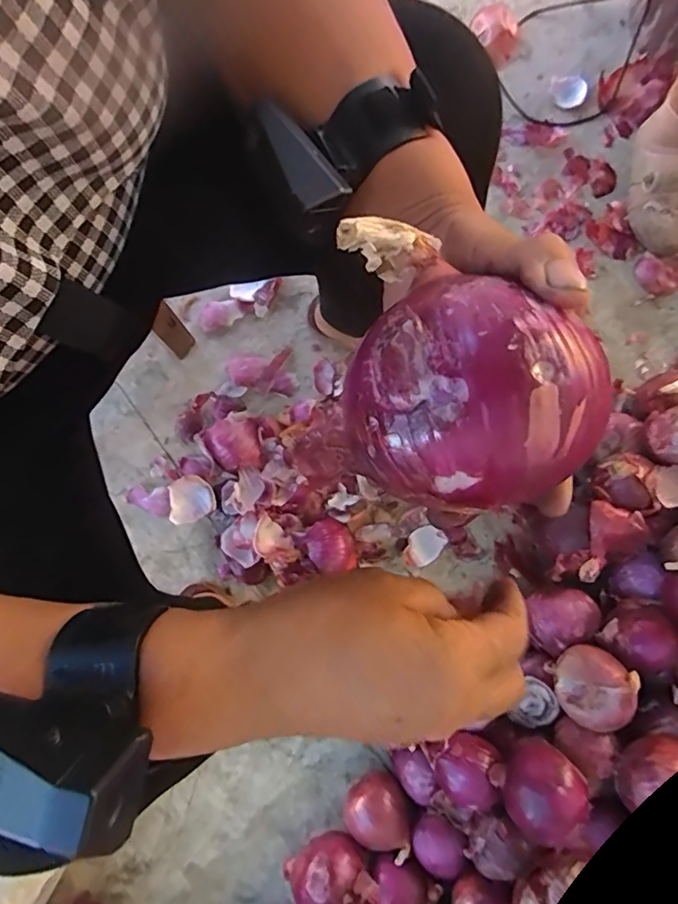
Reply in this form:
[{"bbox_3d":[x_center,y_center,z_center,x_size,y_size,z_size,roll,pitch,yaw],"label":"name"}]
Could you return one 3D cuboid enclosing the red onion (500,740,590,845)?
[{"bbox_3d":[0.215,0.358,0.524,0.087,0.069,0.069,-44,82,-7],"label":"red onion"}]

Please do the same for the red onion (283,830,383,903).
[{"bbox_3d":[-0.008,0.522,0.601,0.091,0.079,0.102,41,82,7],"label":"red onion"}]

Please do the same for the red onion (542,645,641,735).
[{"bbox_3d":[0.288,0.268,0.564,0.070,0.070,0.079,28,81,5],"label":"red onion"}]

